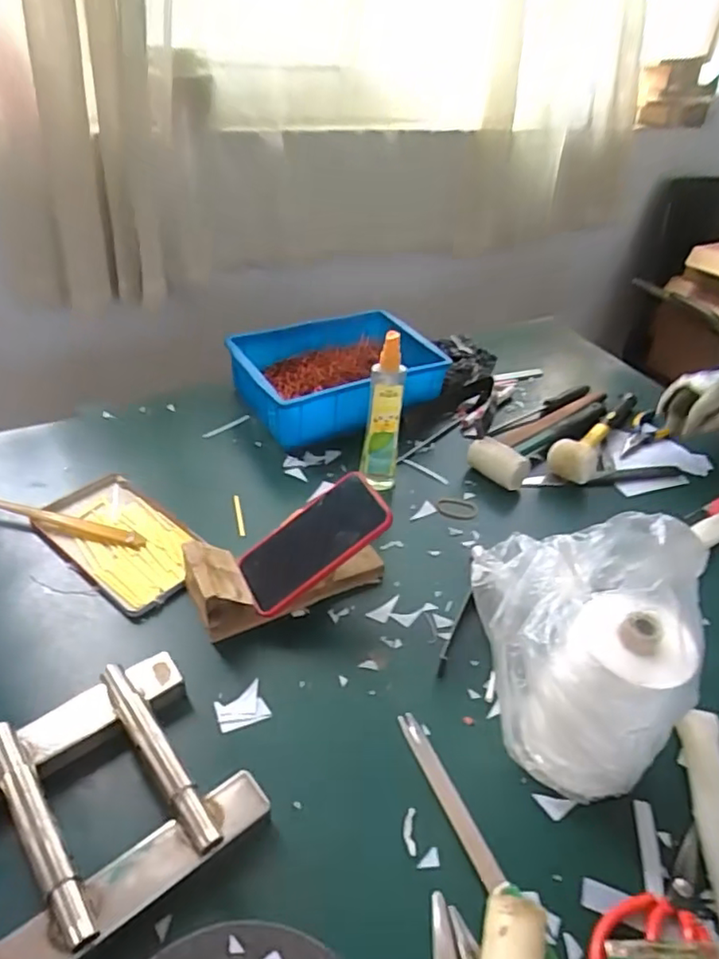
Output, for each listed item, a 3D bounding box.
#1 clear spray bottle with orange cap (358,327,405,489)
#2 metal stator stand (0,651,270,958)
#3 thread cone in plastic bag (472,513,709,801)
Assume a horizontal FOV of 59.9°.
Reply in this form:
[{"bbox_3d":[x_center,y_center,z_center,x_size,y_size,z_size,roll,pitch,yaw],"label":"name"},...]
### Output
[{"bbox_3d":[0.030,-0.074,0.753,0.043,0.205,0.032,11,41,6],"label":"clear spray bottle with orange cap"},{"bbox_3d":[-0.198,0.241,0.482,0.202,0.041,0.182,-24,48,-32],"label":"metal stator stand"},{"bbox_3d":[0.183,0.139,0.545,0.175,0.179,0.180,15,41,10],"label":"thread cone in plastic bag"}]

